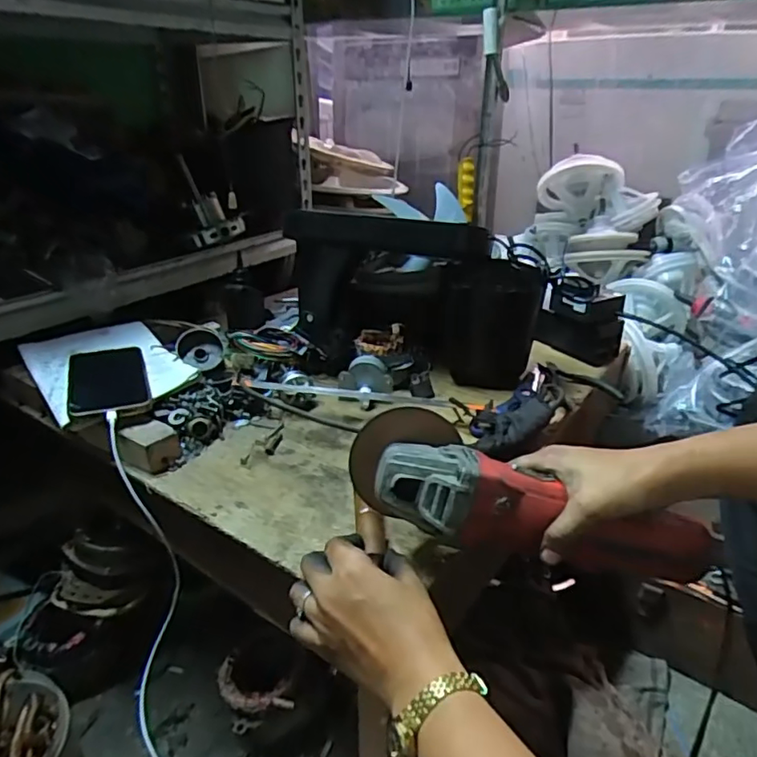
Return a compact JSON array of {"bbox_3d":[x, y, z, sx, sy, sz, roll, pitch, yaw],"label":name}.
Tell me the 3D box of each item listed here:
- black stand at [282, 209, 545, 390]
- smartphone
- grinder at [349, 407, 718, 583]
[{"bbox_3d":[0.045,-0.102,0.735,0.294,0.214,0.095,2,26,6],"label":"black stand"},{"bbox_3d":[-0.303,0.001,0.639,0.079,0.010,0.159,-12,28,-22],"label":"smartphone"},{"bbox_3d":[0.114,0.105,0.446,0.284,0.077,0.090,17,28,6],"label":"grinder"}]

